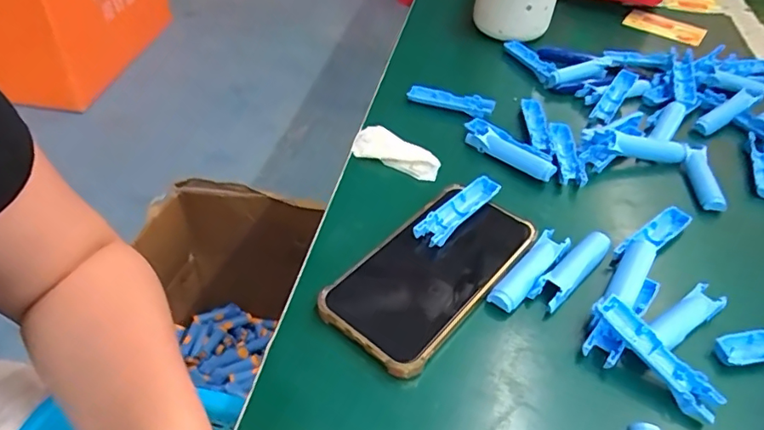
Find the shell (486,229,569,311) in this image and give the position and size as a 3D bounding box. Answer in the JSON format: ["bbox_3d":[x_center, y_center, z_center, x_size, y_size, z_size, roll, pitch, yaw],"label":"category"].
[{"bbox_3d":[0.097,0.036,0.344,0.018,0.015,0.076,32,50,27],"label":"shell"}]

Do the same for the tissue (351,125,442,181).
[{"bbox_3d":[0.008,-0.048,0.411,0.074,0.013,0.031,31,50,26],"label":"tissue"}]

